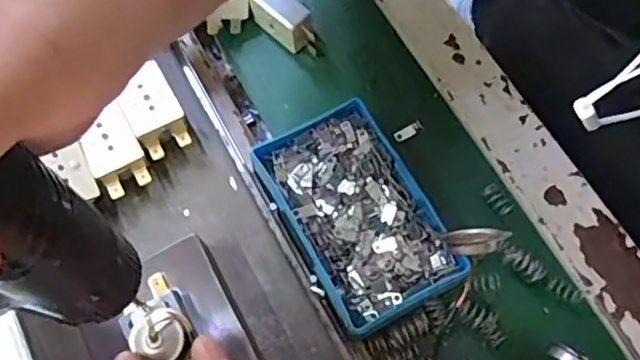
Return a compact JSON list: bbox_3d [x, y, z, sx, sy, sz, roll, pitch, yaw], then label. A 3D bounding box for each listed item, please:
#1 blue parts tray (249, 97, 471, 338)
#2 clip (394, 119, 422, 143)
[{"bbox_3d":[0.019,0.018,0.343,0.070,0.019,0.114,-29,71,-8],"label":"blue parts tray"},{"bbox_3d":[0.052,-0.029,0.375,0.018,0.004,0.007,-27,71,-7],"label":"clip"}]

